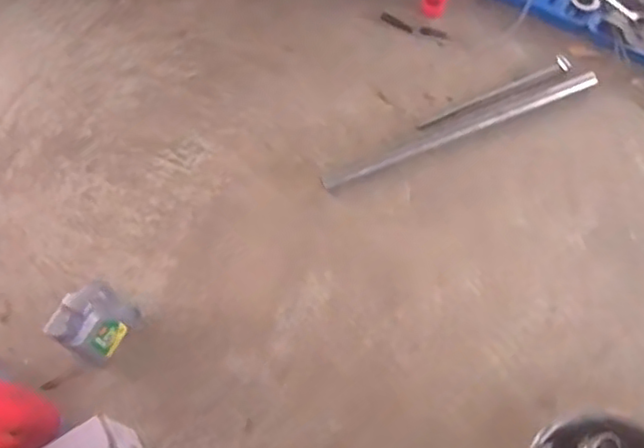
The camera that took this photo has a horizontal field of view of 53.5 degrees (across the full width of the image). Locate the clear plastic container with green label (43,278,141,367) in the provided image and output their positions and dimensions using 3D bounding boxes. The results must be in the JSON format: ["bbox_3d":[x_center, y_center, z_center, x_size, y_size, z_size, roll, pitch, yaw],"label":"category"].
[{"bbox_3d":[-0.506,0.225,1.450,0.100,0.213,0.168,24,69,12],"label":"clear plastic container with green label"}]

